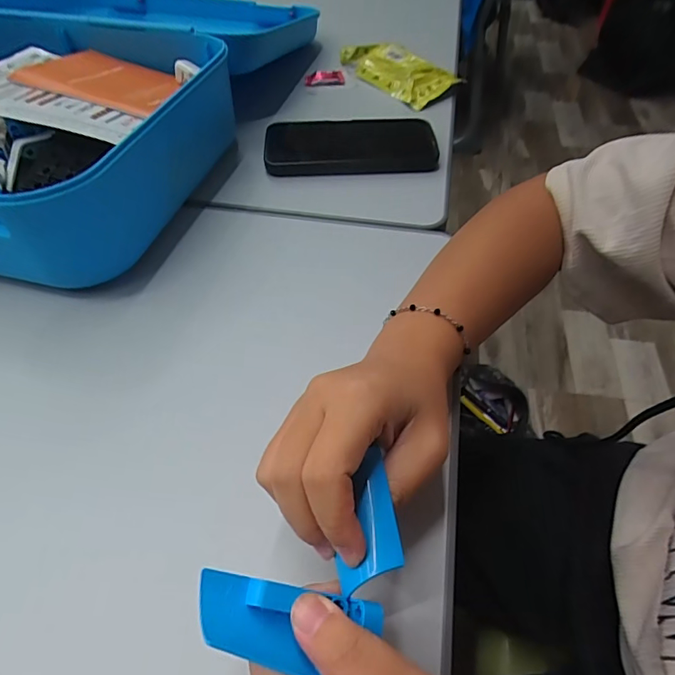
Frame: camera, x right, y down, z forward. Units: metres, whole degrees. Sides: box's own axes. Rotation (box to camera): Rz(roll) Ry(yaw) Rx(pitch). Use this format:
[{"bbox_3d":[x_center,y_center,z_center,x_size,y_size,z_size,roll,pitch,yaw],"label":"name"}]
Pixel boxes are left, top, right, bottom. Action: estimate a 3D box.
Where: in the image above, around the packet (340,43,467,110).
[{"bbox_3d":[0.080,-0.347,0.592,0.083,0.029,0.156,-31,57,-20],"label":"packet"}]

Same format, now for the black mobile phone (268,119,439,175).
[{"bbox_3d":[0.014,-0.202,0.486,0.175,0.016,0.090,-4,52,0],"label":"black mobile phone"}]

